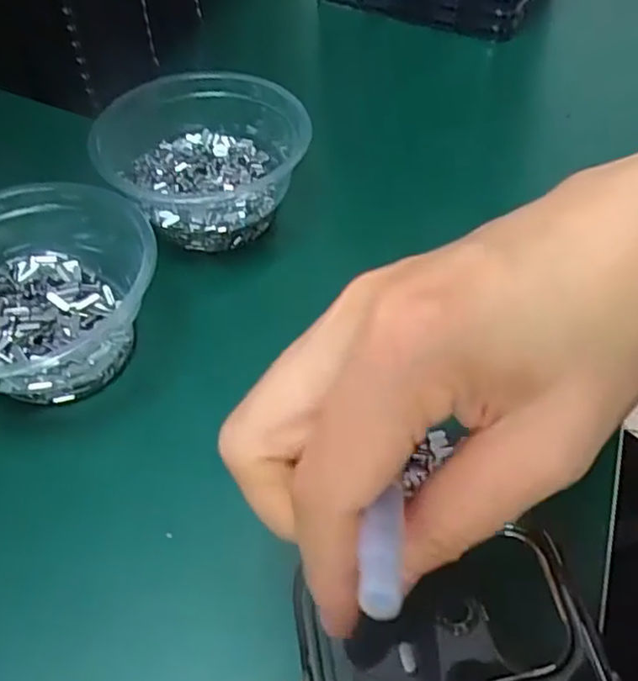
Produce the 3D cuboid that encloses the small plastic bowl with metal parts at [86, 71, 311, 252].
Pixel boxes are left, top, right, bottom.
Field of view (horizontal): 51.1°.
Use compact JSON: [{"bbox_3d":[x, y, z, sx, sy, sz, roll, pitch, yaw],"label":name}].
[{"bbox_3d":[-0.063,-0.101,0.369,0.106,0.051,0.098,0,51,0],"label":"small plastic bowl with metal parts"}]

